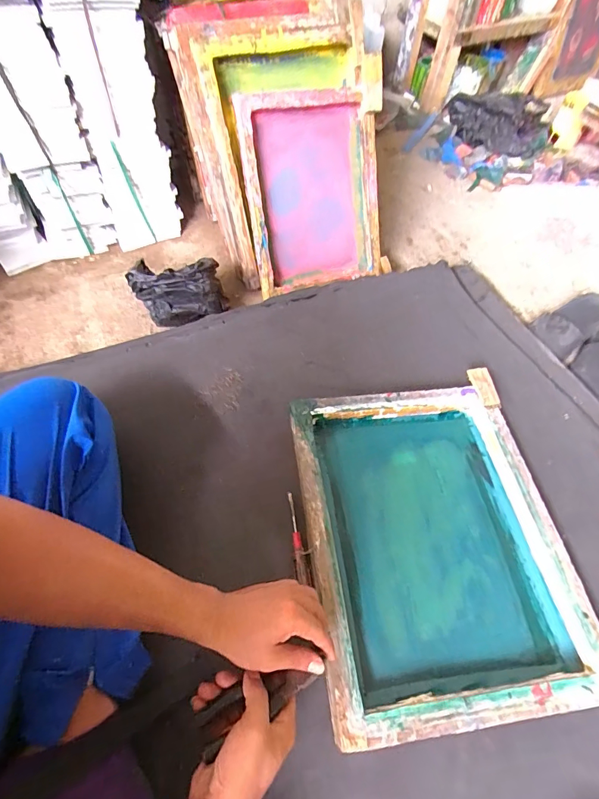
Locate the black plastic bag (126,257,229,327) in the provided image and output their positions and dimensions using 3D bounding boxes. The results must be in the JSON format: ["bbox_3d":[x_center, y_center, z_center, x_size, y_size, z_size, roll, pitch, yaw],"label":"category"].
[{"bbox_3d":[-0.246,-0.218,0.810,0.171,0.124,0.045,-12,34,5],"label":"black plastic bag"}]

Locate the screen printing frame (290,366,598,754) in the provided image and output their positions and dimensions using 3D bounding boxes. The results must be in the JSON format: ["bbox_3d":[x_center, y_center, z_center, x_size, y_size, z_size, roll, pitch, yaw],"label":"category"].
[{"bbox_3d":[0.193,0.191,0.602,0.367,0.039,0.475,-5,58,-7],"label":"screen printing frame"}]

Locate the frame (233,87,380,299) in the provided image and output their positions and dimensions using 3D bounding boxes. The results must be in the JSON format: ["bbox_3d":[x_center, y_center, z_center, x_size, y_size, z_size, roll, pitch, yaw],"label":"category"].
[{"bbox_3d":[0.036,-0.446,0.886,0.295,0.382,0.033,-15,32,-13],"label":"frame"}]

